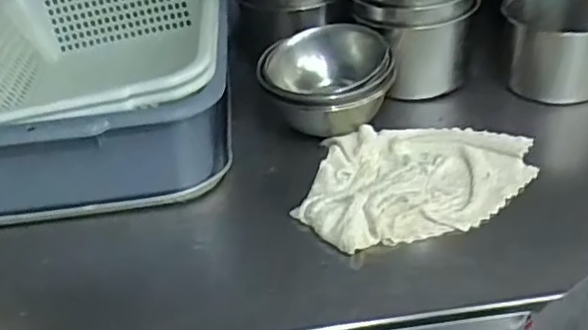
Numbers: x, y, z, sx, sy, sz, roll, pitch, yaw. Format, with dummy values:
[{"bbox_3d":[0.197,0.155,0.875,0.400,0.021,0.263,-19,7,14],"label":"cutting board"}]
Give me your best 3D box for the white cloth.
[{"bbox_3d":[0.141,0.010,0.718,0.275,0.029,0.189,-11,37,-7],"label":"white cloth"}]

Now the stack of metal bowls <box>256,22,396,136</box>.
[{"bbox_3d":[0.043,-0.104,0.811,0.165,0.089,0.168,1,37,10],"label":"stack of metal bowls"}]

